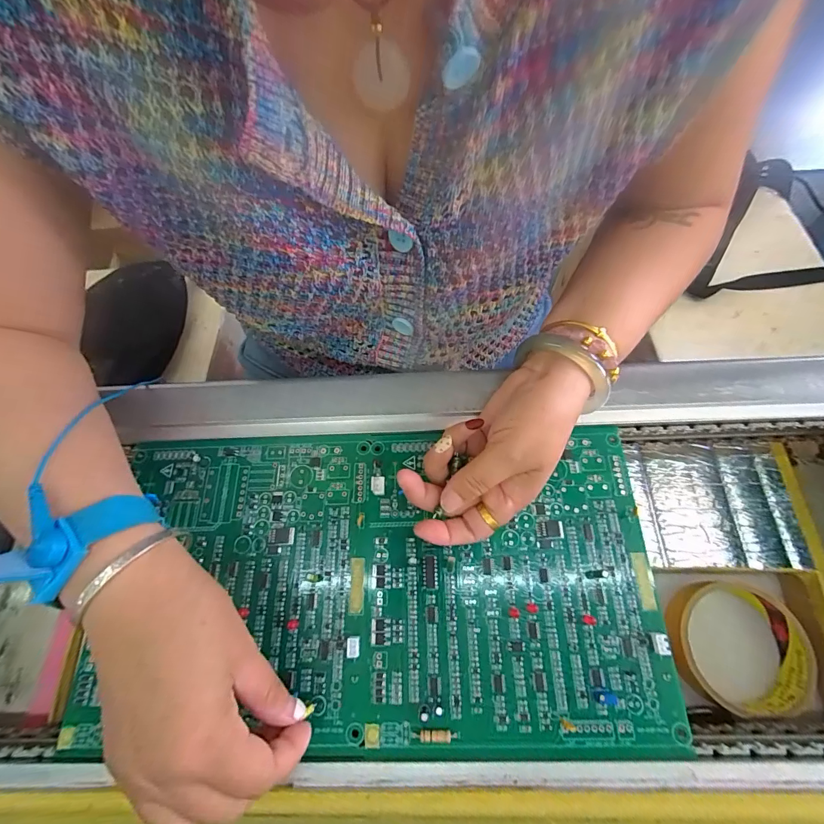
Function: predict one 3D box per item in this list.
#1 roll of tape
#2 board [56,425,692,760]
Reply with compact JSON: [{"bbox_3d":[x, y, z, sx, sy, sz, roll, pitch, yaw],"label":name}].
[{"bbox_3d":[0.240,0.169,0.294,0.075,0.039,0.084,-18,68,-3],"label":"roll of tape"},{"bbox_3d":[-0.026,0.106,0.260,0.345,0.009,0.179,-1,63,2],"label":"board"}]

